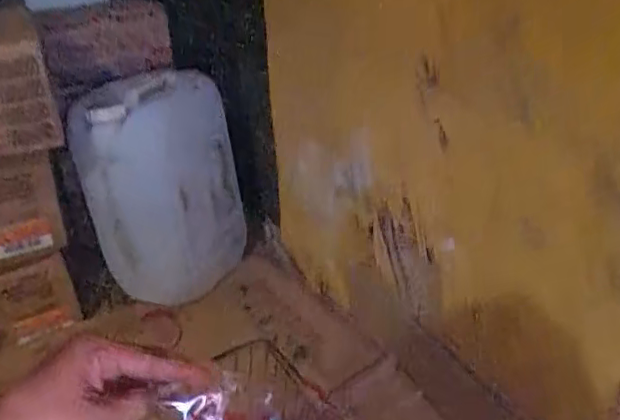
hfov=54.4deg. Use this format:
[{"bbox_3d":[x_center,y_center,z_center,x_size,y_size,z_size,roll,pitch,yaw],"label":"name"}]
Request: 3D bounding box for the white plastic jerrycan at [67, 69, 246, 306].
[{"bbox_3d":[-0.303,-0.045,1.294,0.293,0.440,0.222,-4,30,1],"label":"white plastic jerrycan"}]

